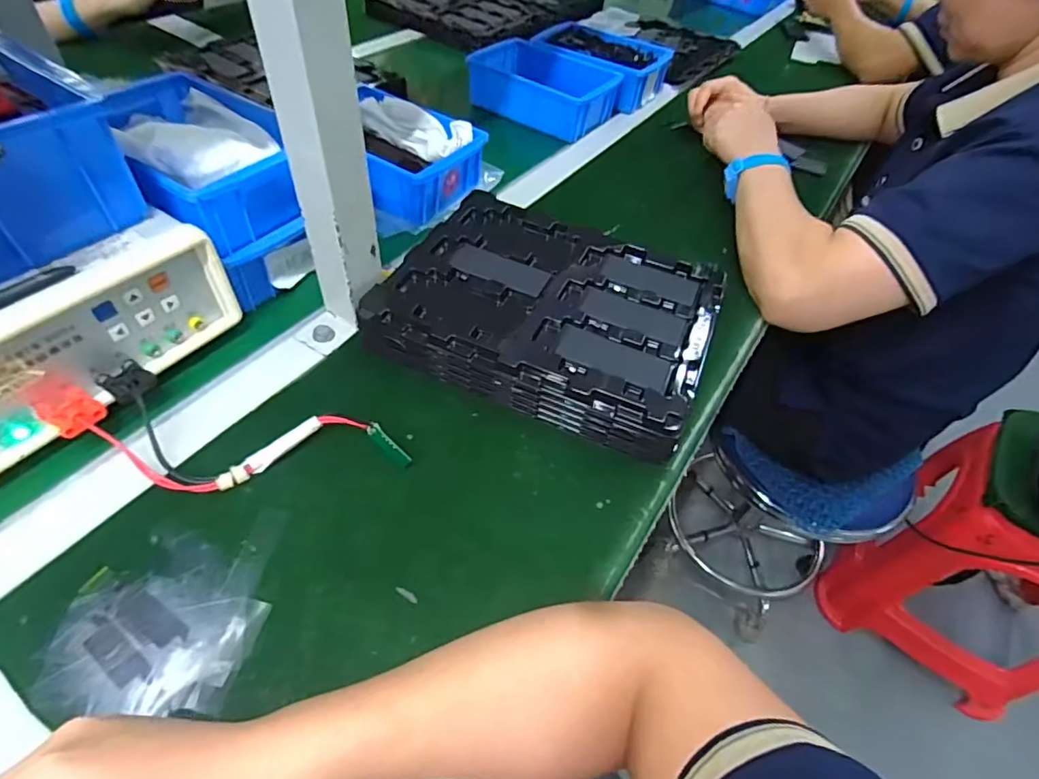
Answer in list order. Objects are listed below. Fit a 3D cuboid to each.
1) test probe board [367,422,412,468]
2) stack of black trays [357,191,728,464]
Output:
[{"bbox_3d":[-0.095,0.041,0.389,0.040,0.008,0.008,44,56,-1],"label":"test probe board"},{"bbox_3d":[0.030,-0.070,0.489,0.276,0.048,0.225,22,52,11],"label":"stack of black trays"}]

